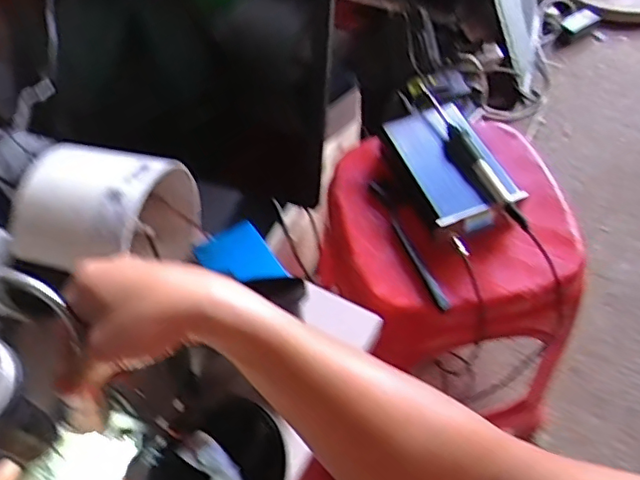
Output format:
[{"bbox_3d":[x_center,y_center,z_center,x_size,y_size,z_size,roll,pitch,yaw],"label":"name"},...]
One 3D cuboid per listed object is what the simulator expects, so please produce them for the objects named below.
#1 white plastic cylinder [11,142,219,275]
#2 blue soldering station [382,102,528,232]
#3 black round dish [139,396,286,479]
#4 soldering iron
[{"bbox_3d":[-0.185,-0.011,0.510,0.103,0.130,0.132,11,57,11],"label":"white plastic cylinder"},{"bbox_3d":[0.145,-0.086,0.642,0.099,0.053,0.176,-19,56,-9],"label":"blue soldering station"},{"bbox_3d":[-0.075,0.174,0.419,0.103,0.032,0.086,-35,61,-19],"label":"black round dish"},{"bbox_3d":[0.166,-0.097,0.629,0.018,0.020,0.223,-20,57,-10],"label":"soldering iron"}]

